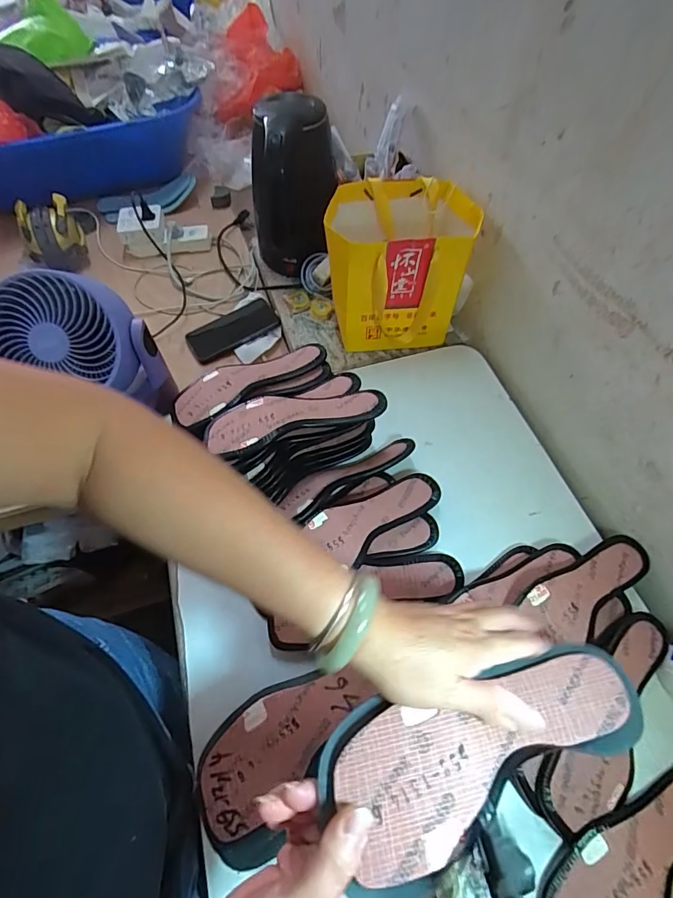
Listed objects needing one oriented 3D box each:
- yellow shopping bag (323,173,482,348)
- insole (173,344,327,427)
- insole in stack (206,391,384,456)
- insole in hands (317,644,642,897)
[{"bbox_3d":[0.093,-0.276,0.692,0.206,0.185,0.170,9,55,5],"label":"yellow shopping bag"},{"bbox_3d":[-0.116,-0.097,0.601,0.211,0.013,0.071,-27,59,-18],"label":"insole"},{"bbox_3d":[-0.050,-0.045,0.545,0.211,0.014,0.079,-15,50,-13],"label":"insole in stack"},{"bbox_3d":[0.104,0.192,0.304,0.230,0.023,0.093,-14,56,-23],"label":"insole in hands"}]

